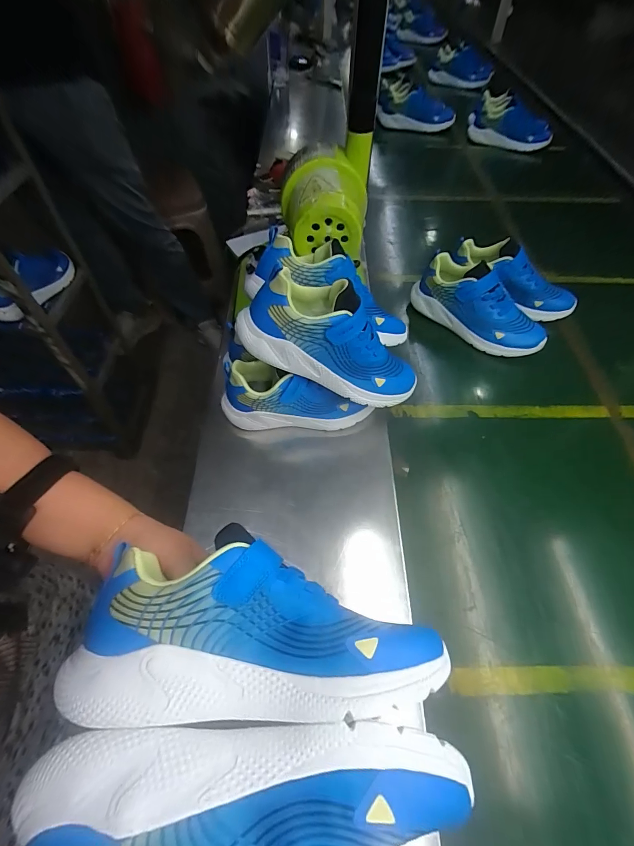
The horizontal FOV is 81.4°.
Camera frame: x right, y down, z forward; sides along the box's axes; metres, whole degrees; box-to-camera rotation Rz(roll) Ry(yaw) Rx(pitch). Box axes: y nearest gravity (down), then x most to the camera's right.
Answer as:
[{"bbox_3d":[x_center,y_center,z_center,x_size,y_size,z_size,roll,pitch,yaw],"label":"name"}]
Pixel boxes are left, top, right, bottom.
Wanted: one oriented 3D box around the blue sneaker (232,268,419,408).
[{"bbox_3d":[0.031,-0.103,0.460,0.233,0.102,0.093,26,56,-20],"label":"blue sneaker"}]

